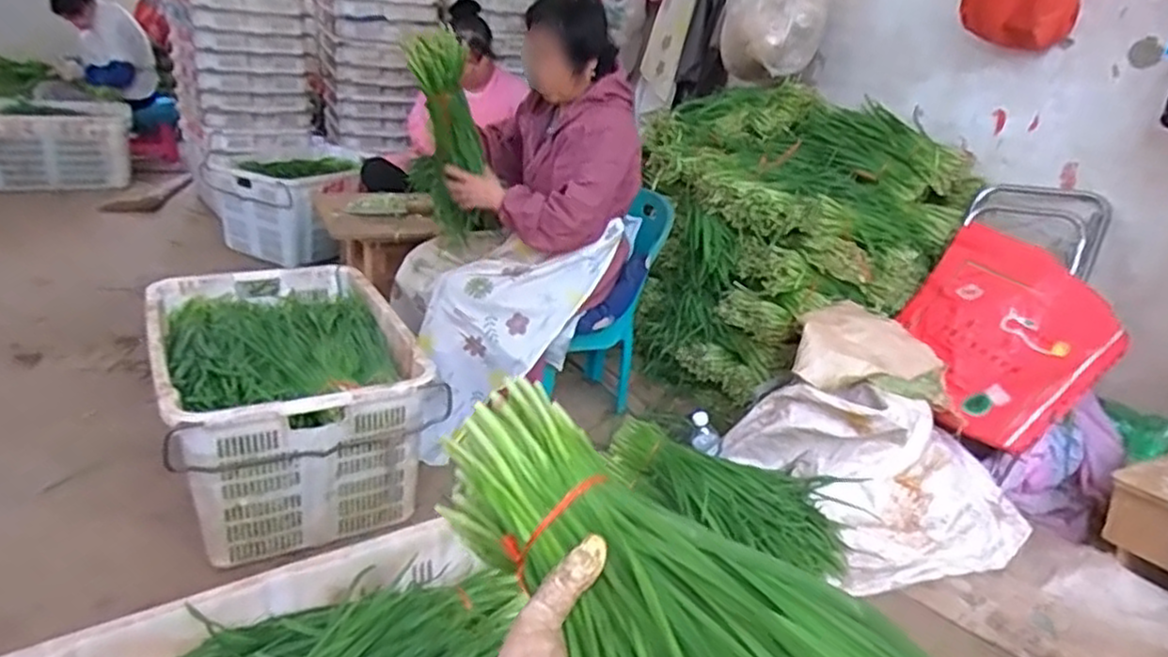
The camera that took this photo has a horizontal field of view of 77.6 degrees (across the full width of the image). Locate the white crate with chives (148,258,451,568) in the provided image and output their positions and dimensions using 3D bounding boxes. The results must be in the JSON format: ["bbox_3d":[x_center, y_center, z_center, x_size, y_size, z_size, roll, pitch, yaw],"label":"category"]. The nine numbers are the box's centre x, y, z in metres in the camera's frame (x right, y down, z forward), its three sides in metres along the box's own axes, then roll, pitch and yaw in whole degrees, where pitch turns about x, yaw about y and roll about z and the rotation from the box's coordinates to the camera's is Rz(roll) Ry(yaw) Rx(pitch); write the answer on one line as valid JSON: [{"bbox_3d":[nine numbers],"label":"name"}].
[{"bbox_3d":[-0.643,0.131,1.615,0.511,0.312,0.678,-8,27,-30],"label":"white crate with chives"}]

